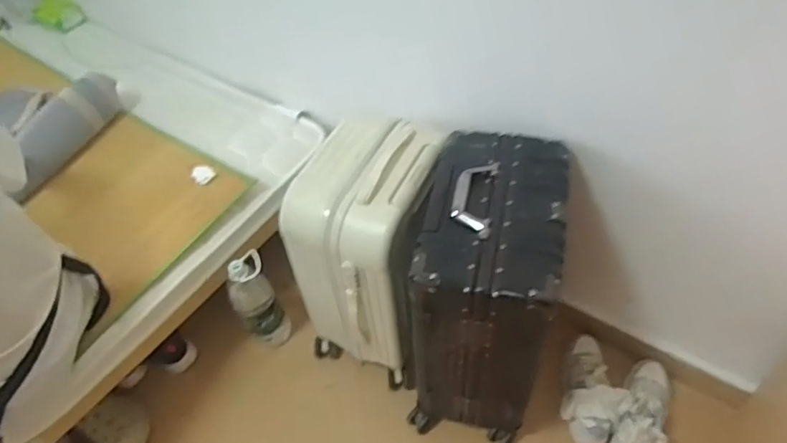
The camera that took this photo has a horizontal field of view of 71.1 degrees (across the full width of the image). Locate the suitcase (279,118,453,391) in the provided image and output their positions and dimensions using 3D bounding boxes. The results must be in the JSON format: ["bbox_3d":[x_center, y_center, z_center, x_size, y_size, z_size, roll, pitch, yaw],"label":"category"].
[{"bbox_3d":[-0.035,0.089,1.332,0.267,0.615,0.341,21,54,21],"label":"suitcase"}]

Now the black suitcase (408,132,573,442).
[{"bbox_3d":[0.186,0.161,1.206,0.278,0.620,0.418,8,51,12],"label":"black suitcase"}]

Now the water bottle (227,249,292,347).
[{"bbox_3d":[-0.351,0.221,1.437,0.108,0.360,0.106,-3,50,3],"label":"water bottle"}]

